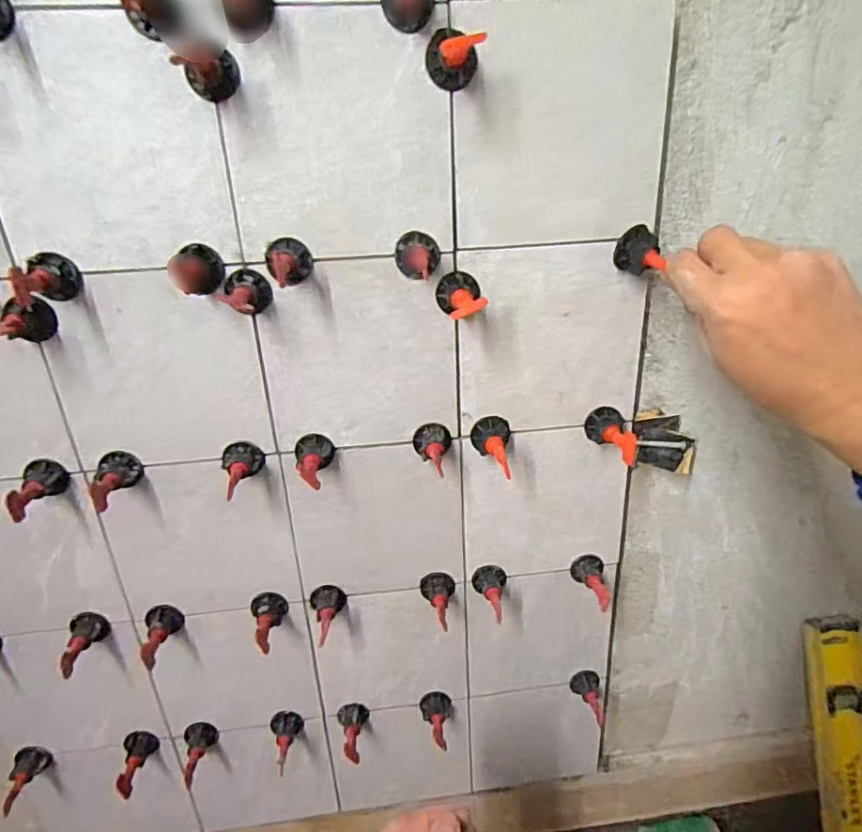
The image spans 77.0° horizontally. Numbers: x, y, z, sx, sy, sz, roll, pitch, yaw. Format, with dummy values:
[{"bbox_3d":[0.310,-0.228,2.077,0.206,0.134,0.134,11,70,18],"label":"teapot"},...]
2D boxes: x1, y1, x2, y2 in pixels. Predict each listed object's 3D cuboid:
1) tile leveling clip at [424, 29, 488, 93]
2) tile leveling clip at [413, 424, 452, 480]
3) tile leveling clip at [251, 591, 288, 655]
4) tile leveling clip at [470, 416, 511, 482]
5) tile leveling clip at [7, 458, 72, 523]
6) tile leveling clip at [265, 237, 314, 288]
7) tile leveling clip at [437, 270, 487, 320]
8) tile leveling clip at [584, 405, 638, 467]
[{"bbox_3d":[0.014,-0.221,0.332,0.033,0.031,0.037,-3,23,-2],"label":"tile leveling clip"},{"bbox_3d":[0.001,0.027,0.429,0.030,0.025,0.045,-2,23,1],"label":"tile leveling clip"},{"bbox_3d":[-0.137,0.179,0.469,0.030,0.026,0.050,-10,24,-18],"label":"tile leveling clip"},{"bbox_3d":[0.047,0.023,0.426,0.031,0.025,0.056,0,23,5],"label":"tile leveling clip"},{"bbox_3d":[-0.288,0.054,0.398,0.026,0.028,0.045,-8,23,-13],"label":"tile leveling clip"},{"bbox_3d":[-0.094,-0.102,0.364,0.031,0.030,0.039,-8,23,-13],"label":"tile leveling clip"},{"bbox_3d":[0.022,-0.087,0.392,0.036,0.029,0.027,-2,23,1],"label":"tile leveling clip"},{"bbox_3d":[0.144,0.015,0.438,0.034,0.027,0.053,2,23,10],"label":"tile leveling clip"}]

